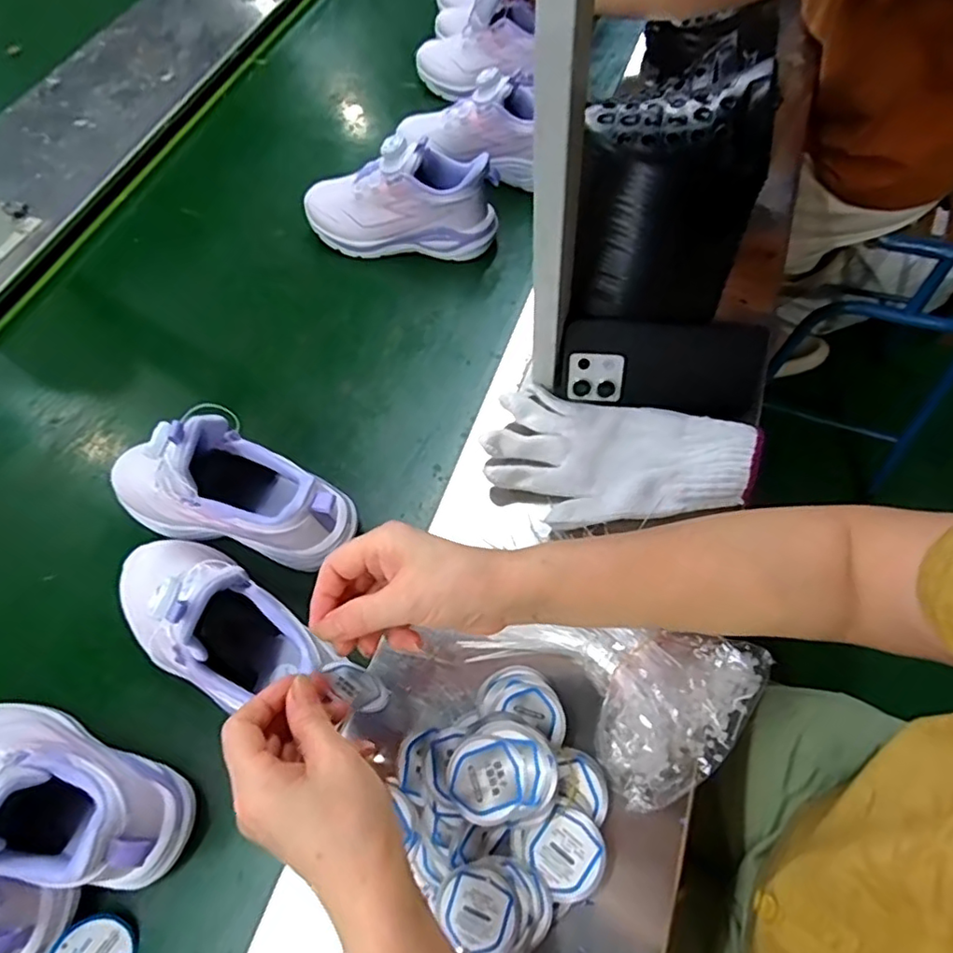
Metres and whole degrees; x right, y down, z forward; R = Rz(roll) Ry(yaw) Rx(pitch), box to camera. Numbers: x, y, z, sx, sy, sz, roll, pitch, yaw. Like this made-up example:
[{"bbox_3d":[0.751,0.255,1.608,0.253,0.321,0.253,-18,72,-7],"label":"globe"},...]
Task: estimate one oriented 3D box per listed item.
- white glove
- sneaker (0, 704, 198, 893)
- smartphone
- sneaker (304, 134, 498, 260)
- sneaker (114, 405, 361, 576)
[{"bbox_3d":[0.112,-0.017,0.487,0.208,0.045,0.127,8,69,4],"label":"white glove"},{"bbox_3d":[-0.298,0.204,0.388,0.207,0.098,0.072,19,70,8],"label":"sneaker"},{"bbox_3d":[0.162,-0.097,0.516,0.172,0.085,0.012,7,36,-3],"label":"smartphone"},{"bbox_3d":[-0.088,-0.303,0.660,0.220,0.124,0.070,6,69,3],"label":"sneaker"},{"bbox_3d":[-0.204,0.002,0.471,0.208,0.117,0.084,14,70,6],"label":"sneaker"}]

